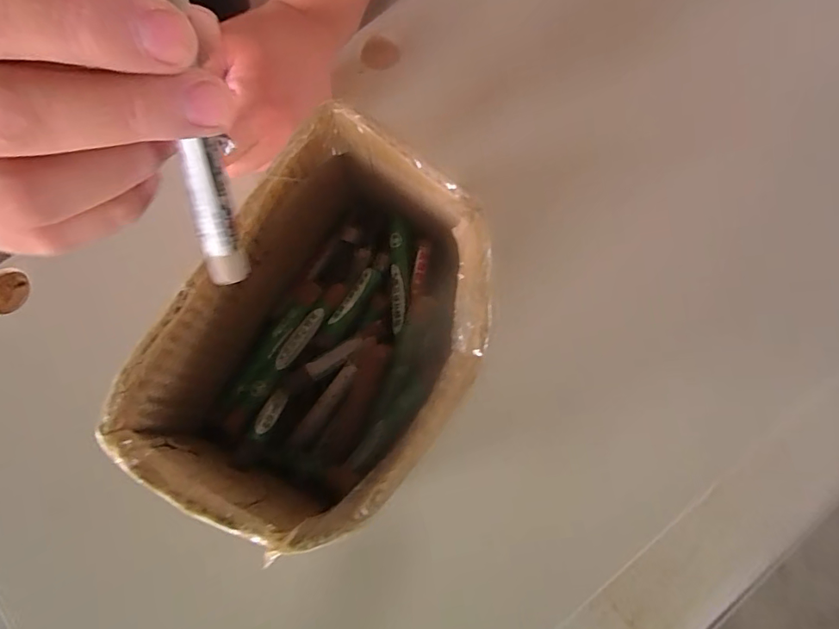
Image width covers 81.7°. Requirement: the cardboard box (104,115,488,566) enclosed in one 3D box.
[{"bbox_3d":[-0.043,0.011,0.263,0.138,0.099,0.189,31,82,6],"label":"cardboard box"}]

